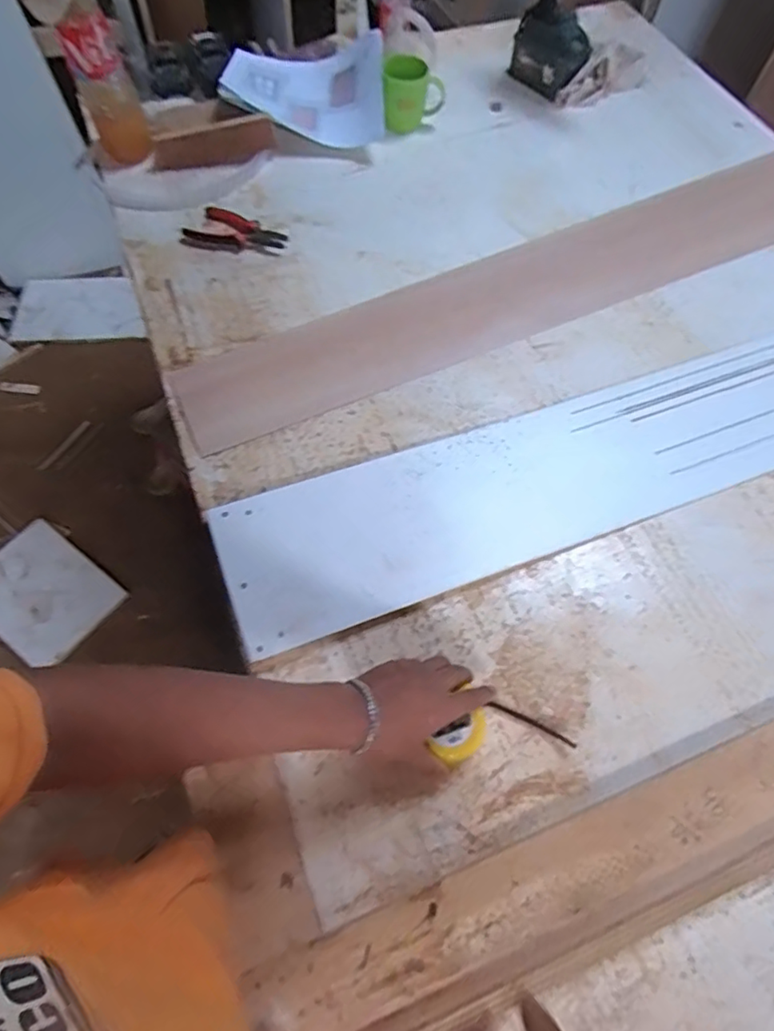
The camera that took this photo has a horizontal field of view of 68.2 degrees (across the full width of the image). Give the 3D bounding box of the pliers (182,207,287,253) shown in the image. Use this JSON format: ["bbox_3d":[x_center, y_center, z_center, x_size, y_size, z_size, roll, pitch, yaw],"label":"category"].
[{"bbox_3d":[-0.235,-0.453,0.911,0.151,0.012,0.084,18,64,8],"label":"pliers"}]

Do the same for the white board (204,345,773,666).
[{"bbox_3d":[0.565,-0.176,0.802,1.598,0.028,0.187,-19,65,-11],"label":"white board"}]

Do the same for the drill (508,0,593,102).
[{"bbox_3d":[0.327,-0.903,1.009,0.195,0.286,0.076,38,68,16],"label":"drill"}]

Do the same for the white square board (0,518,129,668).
[{"bbox_3d":[-0.889,0.204,1.473,0.322,0.022,0.269,40,71,4],"label":"white square board"}]

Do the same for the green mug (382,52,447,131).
[{"bbox_3d":[0.049,-0.743,1.016,0.109,0.101,0.081,2,63,-1],"label":"green mug"}]

